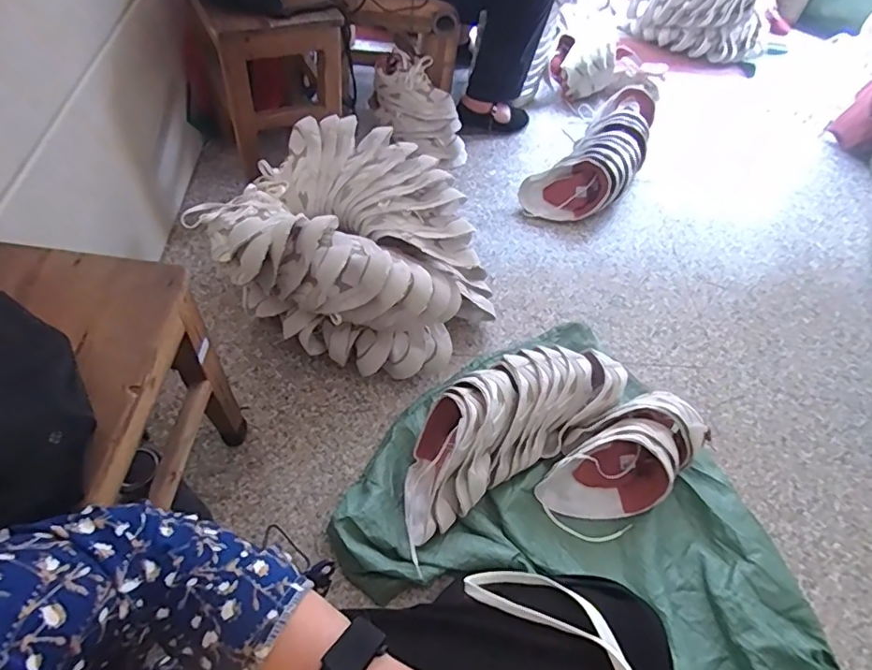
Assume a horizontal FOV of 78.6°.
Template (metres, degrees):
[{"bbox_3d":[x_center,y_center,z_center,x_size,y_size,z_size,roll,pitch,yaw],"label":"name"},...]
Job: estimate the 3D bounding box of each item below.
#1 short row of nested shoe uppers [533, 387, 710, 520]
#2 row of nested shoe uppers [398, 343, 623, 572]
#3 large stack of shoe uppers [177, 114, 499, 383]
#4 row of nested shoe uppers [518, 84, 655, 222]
[{"bbox_3d":[0.337,0.226,0.966,0.299,0.153,0.179,-35,63,-28],"label":"short row of nested shoe uppers"},{"bbox_3d":[0.120,0.166,0.966,0.475,0.168,0.180,-30,61,-25],"label":"row of nested shoe uppers"},{"bbox_3d":[-0.169,-0.164,1.084,0.498,0.307,0.430,37,59,18],"label":"large stack of shoe uppers"},{"bbox_3d":[0.521,-0.561,1.641,0.258,0.141,0.675,33,56,19],"label":"row of nested shoe uppers"}]

